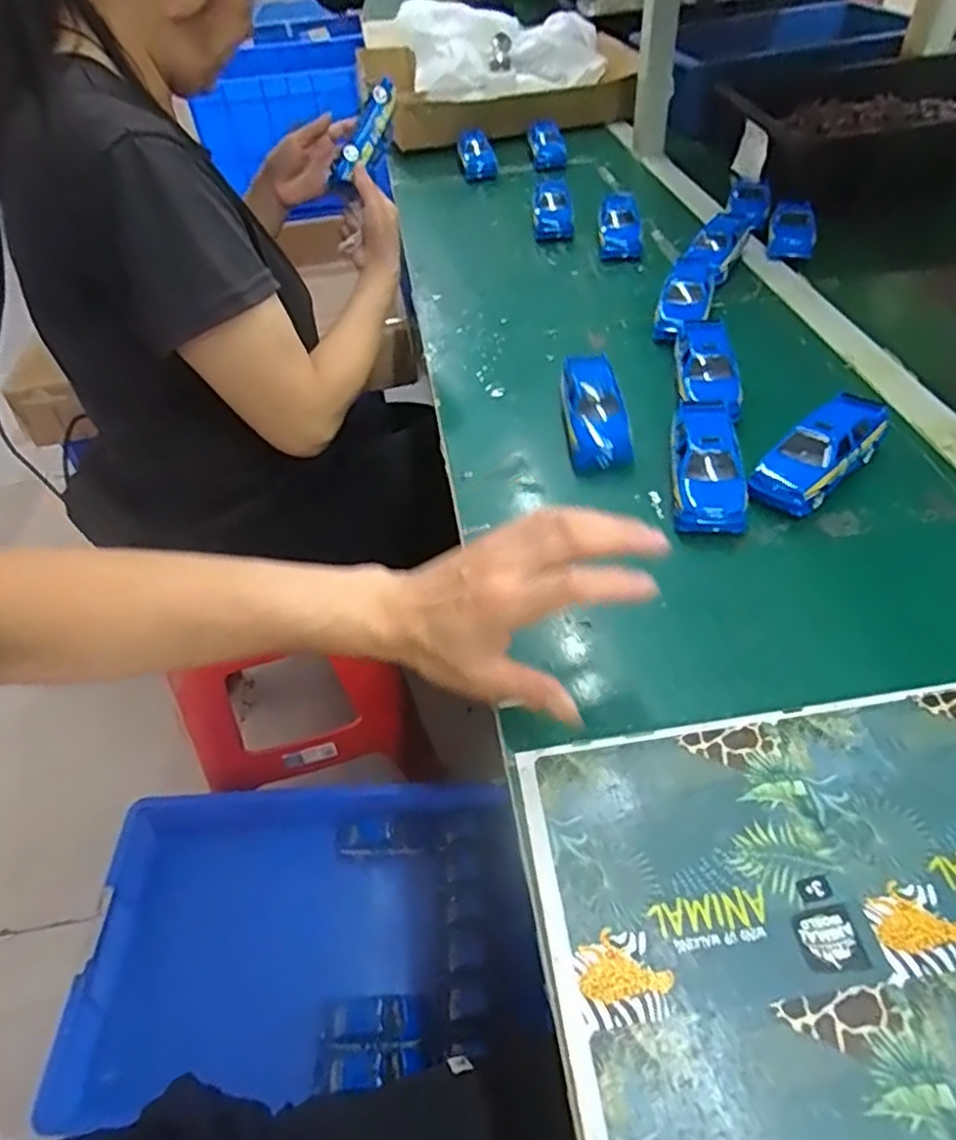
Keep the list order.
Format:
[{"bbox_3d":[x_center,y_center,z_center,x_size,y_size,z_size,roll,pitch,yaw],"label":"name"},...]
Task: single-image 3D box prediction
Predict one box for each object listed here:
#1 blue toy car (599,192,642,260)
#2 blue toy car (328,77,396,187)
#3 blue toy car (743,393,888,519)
[{"bbox_3d":[0.182,-0.437,0.916,0.054,0.044,0.095,1,46,6],"label":"blue toy car"},{"bbox_3d":[-0.121,-0.482,0.797,0.037,0.037,0.123,24,90,26],"label":"blue toy car"},{"bbox_3d":[0.269,-0.091,0.564,0.127,0.047,0.053,-38,54,-27],"label":"blue toy car"}]

